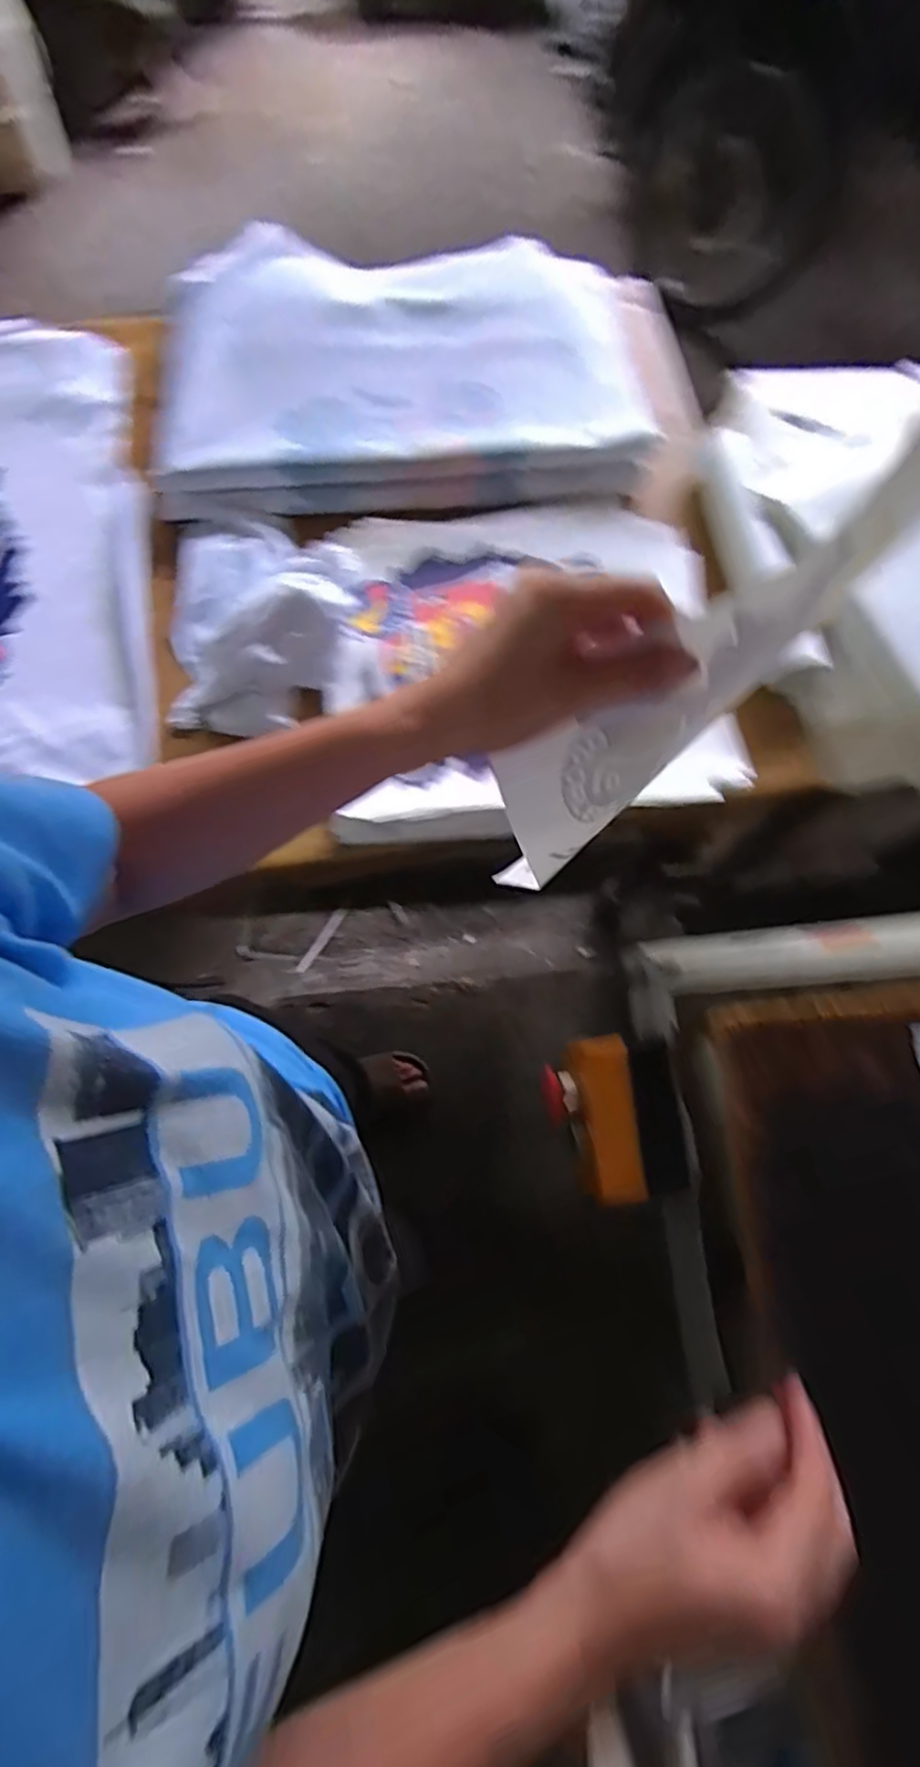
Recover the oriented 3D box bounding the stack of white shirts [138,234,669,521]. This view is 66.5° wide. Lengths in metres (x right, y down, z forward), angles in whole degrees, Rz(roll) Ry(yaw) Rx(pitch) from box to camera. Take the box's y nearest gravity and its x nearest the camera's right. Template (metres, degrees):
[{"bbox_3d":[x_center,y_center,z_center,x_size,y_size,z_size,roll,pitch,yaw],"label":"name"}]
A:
[{"bbox_3d":[-0.067,-0.611,0.824,0.564,0.044,0.376,-3,77,-2],"label":"stack of white shirts"}]

